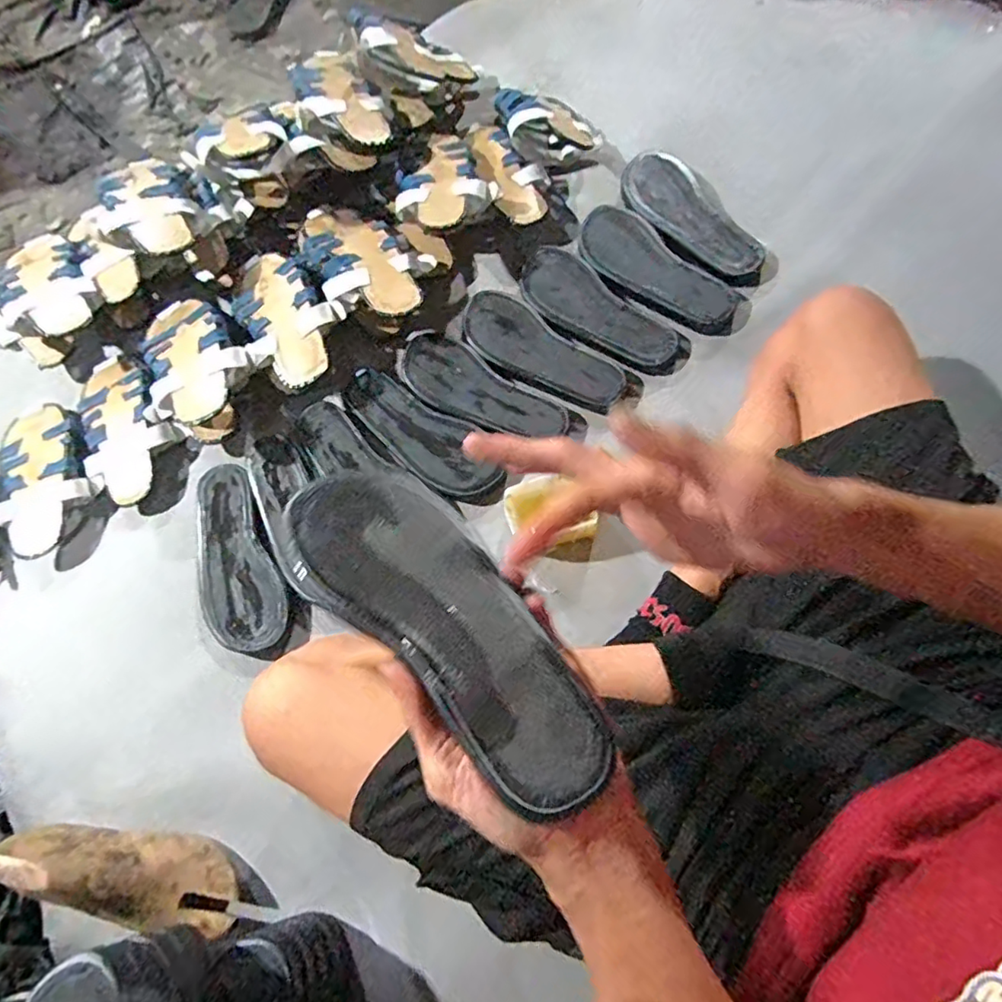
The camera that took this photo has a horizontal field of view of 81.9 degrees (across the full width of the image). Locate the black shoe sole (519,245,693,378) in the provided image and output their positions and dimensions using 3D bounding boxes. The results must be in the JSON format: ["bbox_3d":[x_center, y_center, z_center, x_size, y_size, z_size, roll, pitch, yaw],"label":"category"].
[{"bbox_3d":[0.127,-0.238,0.741,0.235,0.023,0.087,39,80,14],"label":"black shoe sole"}]

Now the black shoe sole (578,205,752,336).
[{"bbox_3d":[0.197,-0.297,0.740,0.095,0.020,0.250,-43,75,-8],"label":"black shoe sole"}]

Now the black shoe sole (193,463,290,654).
[{"bbox_3d":[-0.320,0.067,0.688,0.096,0.025,0.228,-25,74,-3],"label":"black shoe sole"}]

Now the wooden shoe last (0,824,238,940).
[{"bbox_3d":[-0.370,0.360,0.563,0.224,0.080,0.063,17,77,-8],"label":"wooden shoe last"}]

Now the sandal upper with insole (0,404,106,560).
[{"bbox_3d":[-0.592,-0.039,0.745,0.122,0.037,0.222,-27,74,-4],"label":"sandal upper with insole"}]

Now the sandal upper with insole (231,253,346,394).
[{"bbox_3d":[-0.281,-0.241,0.747,0.122,0.051,0.235,-36,74,-7],"label":"sandal upper with insole"}]

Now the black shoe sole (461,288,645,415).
[{"bbox_3d":[0.057,-0.184,0.740,0.247,0.019,0.090,35,79,13],"label":"black shoe sole"}]

